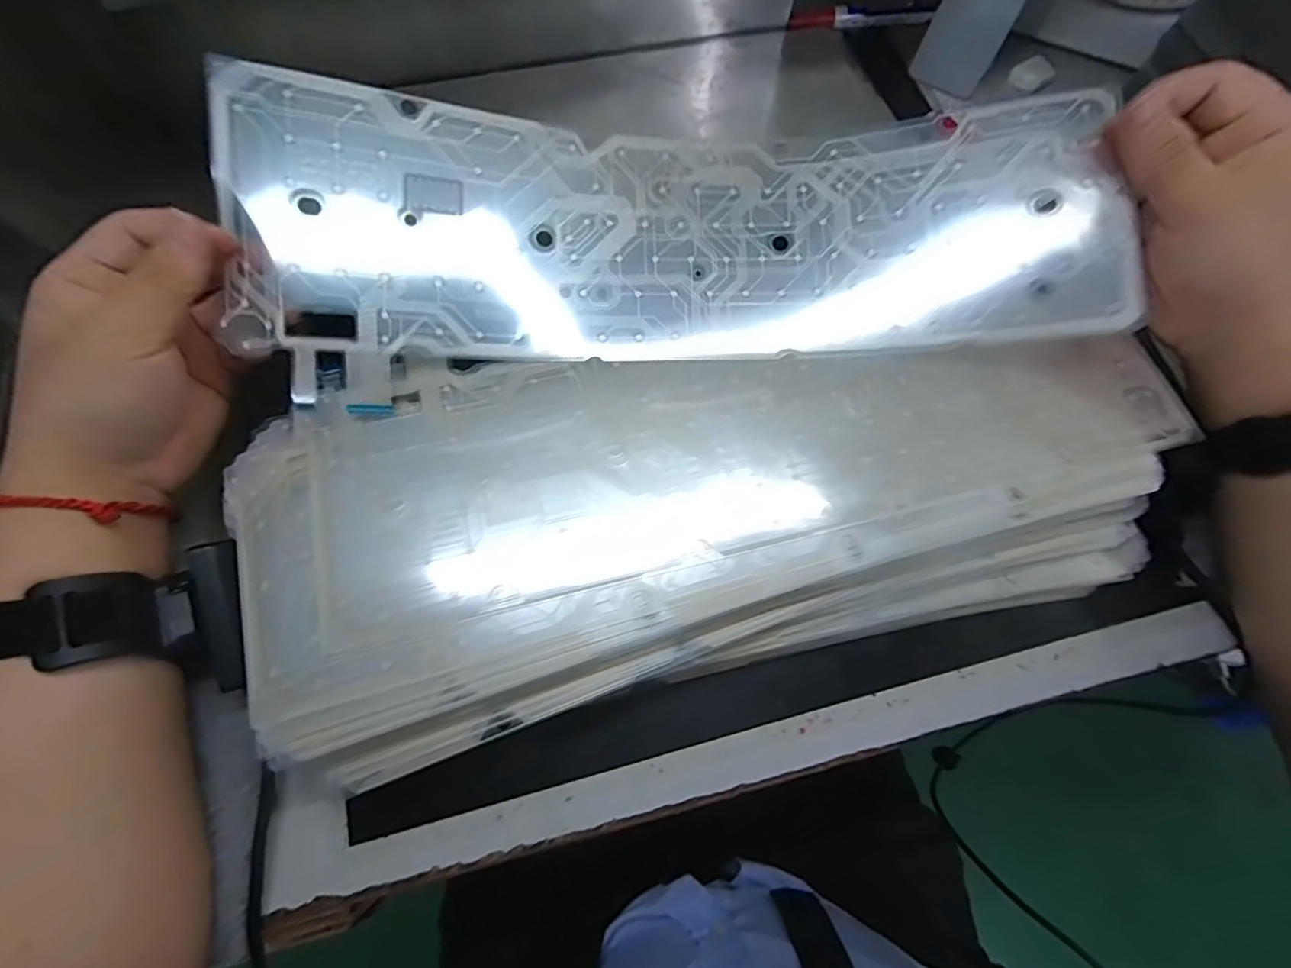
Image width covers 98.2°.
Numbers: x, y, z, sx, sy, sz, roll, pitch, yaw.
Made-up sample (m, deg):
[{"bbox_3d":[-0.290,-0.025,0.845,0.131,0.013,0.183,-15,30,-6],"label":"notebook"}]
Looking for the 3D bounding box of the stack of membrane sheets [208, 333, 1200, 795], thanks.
[{"bbox_3d":[0.039,0.008,0.290,0.440,0.059,0.166,-13,74,-4],"label":"stack of membrane sheets"}]

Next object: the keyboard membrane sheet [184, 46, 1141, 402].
[{"bbox_3d":[0.017,-0.126,0.279,0.406,0.072,0.120,-1,73,-3],"label":"keyboard membrane sheet"}]

